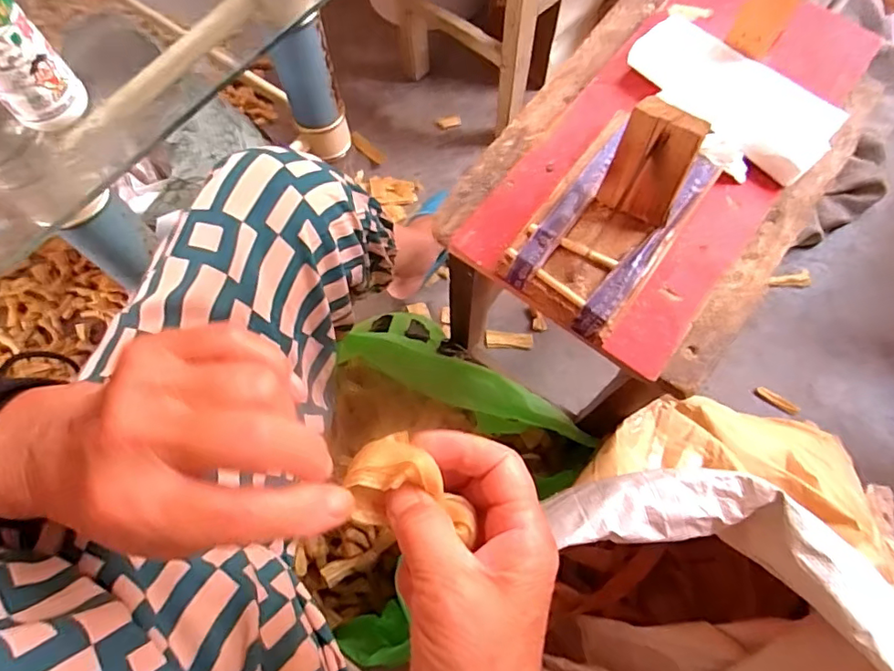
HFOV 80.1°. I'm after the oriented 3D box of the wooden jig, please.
[{"bbox_3d":[0.114,-0.093,0.338,0.085,0.083,0.161,35,73,13],"label":"wooden jig"}]

